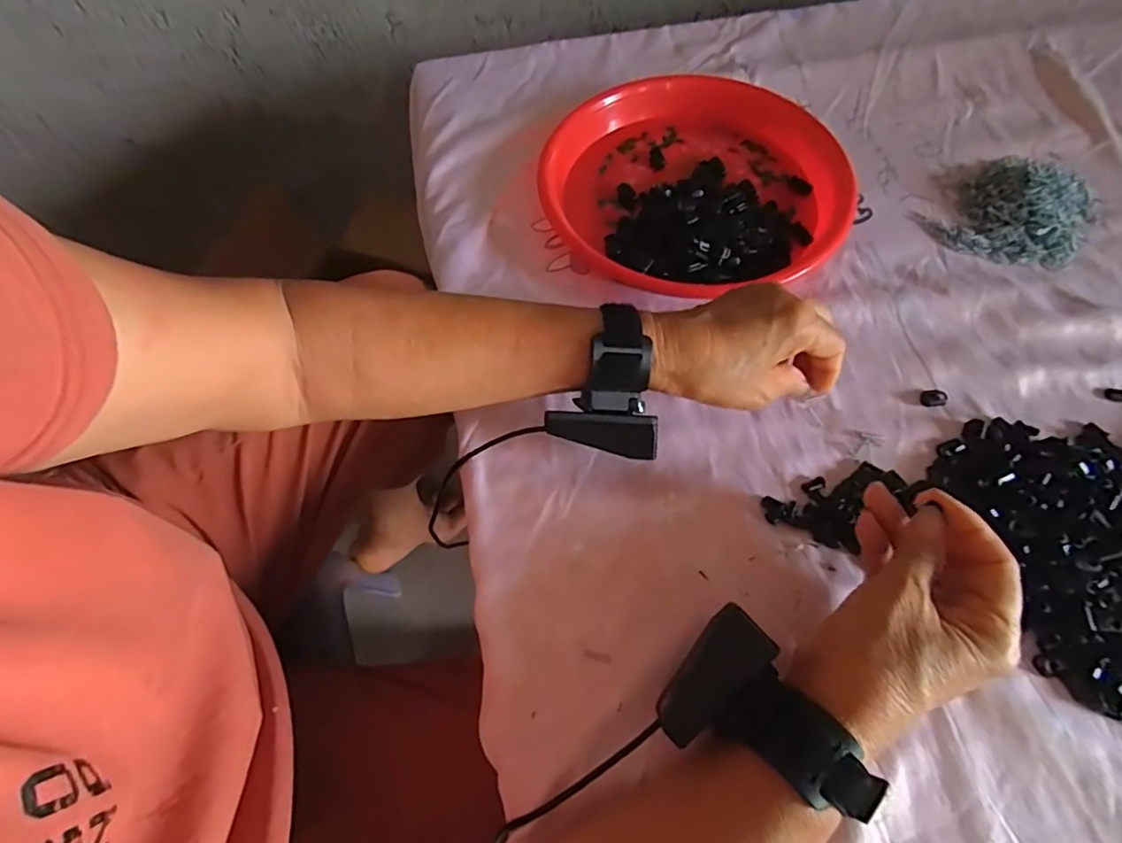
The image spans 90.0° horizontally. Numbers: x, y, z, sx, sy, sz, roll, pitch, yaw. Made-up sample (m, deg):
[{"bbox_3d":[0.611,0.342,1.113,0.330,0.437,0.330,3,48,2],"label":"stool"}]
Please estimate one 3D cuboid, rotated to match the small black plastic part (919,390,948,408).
[{"bbox_3d":[0.265,-0.016,0.398,0.018,0.004,0.013,-3,63,1],"label":"small black plastic part"}]

